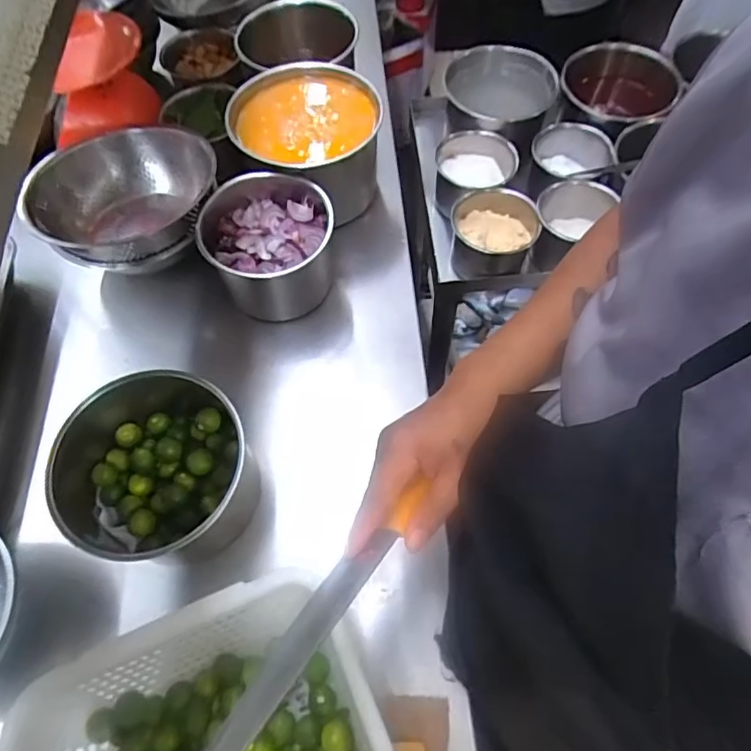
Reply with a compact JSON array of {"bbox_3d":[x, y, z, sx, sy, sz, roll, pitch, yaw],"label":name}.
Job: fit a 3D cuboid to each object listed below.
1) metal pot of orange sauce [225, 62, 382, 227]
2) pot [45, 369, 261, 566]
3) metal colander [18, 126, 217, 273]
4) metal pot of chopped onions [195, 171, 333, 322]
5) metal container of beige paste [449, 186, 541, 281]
[{"bbox_3d":[-0.087,-0.301,0.756,0.188,0.161,0.195,-1,63,1],"label":"metal pot of orange sauce"},{"bbox_3d":[-0.223,0.096,0.553,0.192,0.129,0.168,23,66,13],"label":"pot"},{"bbox_3d":[-0.306,-0.220,0.691,0.203,0.090,0.202,-1,63,1],"label":"metal colander"},{"bbox_3d":[-0.128,-0.151,0.674,0.149,0.120,0.149,-1,63,1],"label":"metal pot of chopped onions"},{"bbox_3d":[0.168,-0.207,0.780,0.115,0.063,0.122,-3,63,0],"label":"metal container of beige paste"}]

